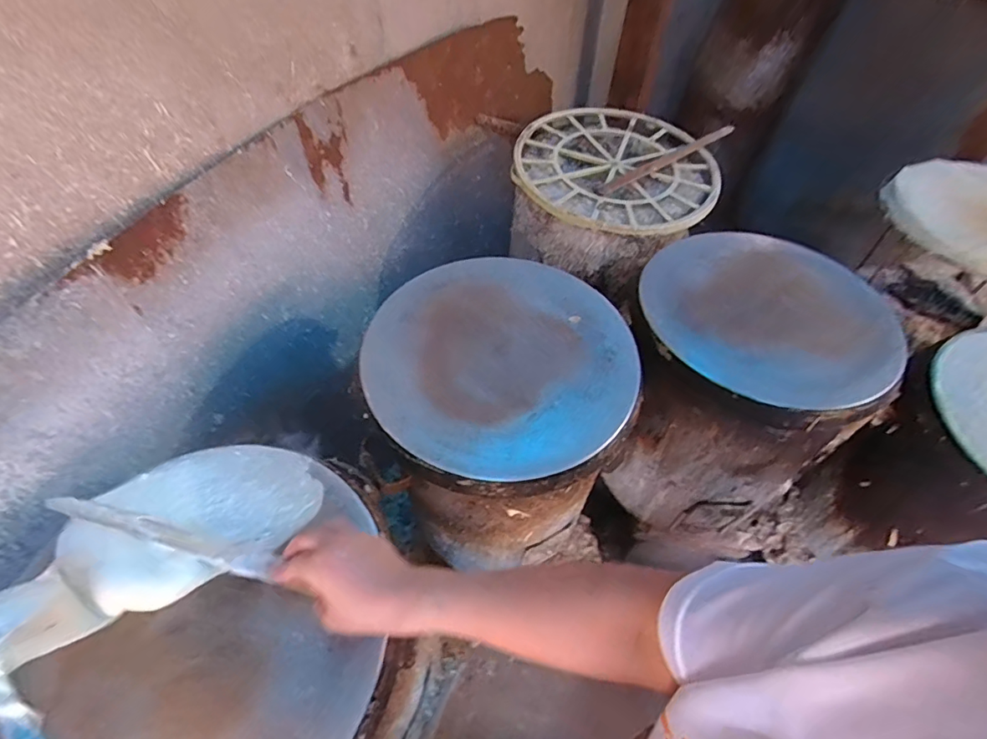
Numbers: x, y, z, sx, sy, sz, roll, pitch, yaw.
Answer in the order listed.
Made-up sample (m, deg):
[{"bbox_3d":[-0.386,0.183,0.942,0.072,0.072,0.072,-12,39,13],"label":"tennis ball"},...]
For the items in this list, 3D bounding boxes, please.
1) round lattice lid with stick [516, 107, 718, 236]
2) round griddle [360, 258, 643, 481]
[{"bbox_3d":[0.244,-0.413,1.004,0.417,0.036,0.397,1,51,-1],"label":"round lattice lid with stick"},{"bbox_3d":[0.011,-0.023,0.671,0.357,0.041,0.340,1,51,-1],"label":"round griddle"}]

